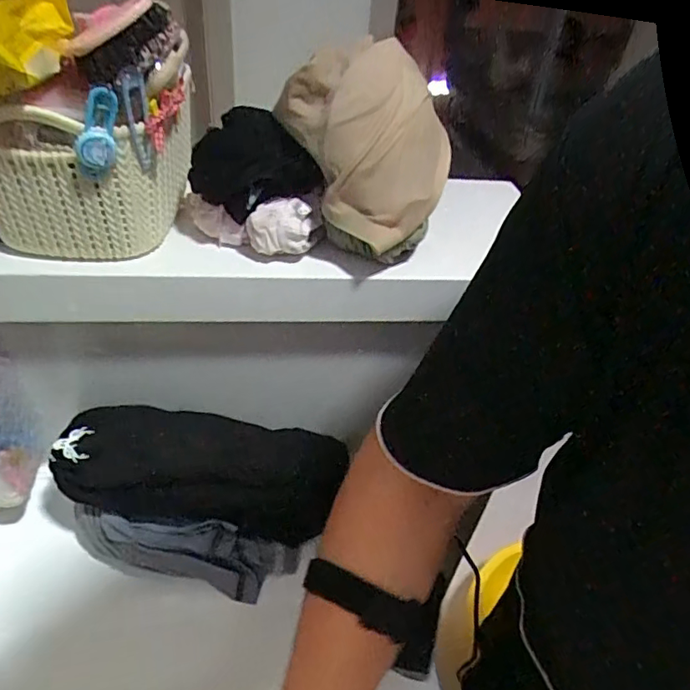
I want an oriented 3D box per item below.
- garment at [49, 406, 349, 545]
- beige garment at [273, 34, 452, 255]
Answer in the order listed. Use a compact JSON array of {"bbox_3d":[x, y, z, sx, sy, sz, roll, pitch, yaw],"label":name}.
[{"bbox_3d":[-0.138,0.115,0.495,0.217,0.050,0.100,13,67,-21],"label":"garment"},{"bbox_3d":[0.019,-0.146,0.387,0.103,0.108,0.080,23,43,18],"label":"beige garment"}]

